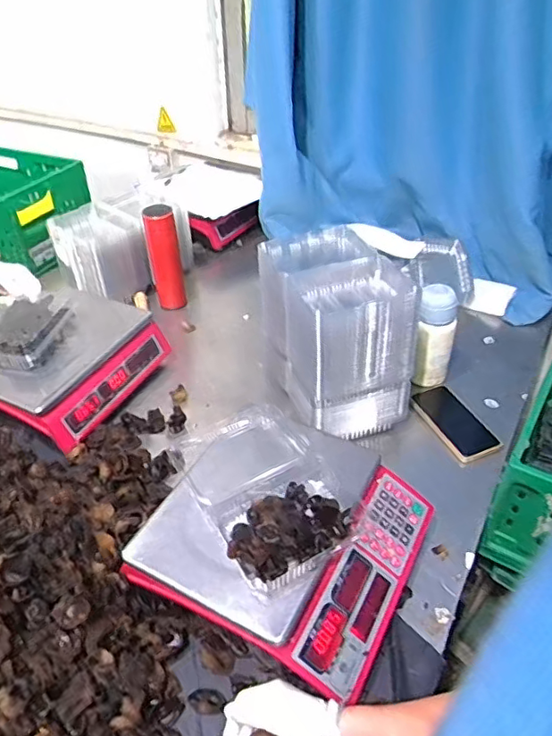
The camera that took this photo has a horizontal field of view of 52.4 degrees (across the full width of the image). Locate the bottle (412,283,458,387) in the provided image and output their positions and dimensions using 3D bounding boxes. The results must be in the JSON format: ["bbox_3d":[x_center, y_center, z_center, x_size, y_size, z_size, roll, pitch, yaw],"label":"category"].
[{"bbox_3d":[0.276,-0.045,0.975,0.065,0.184,0.069,11,41,14],"label":"bottle"}]

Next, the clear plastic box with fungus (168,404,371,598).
[{"bbox_3d":[-0.021,0.149,0.732,0.168,0.055,0.274,-20,44,-22],"label":"clear plastic box with fungus"}]

